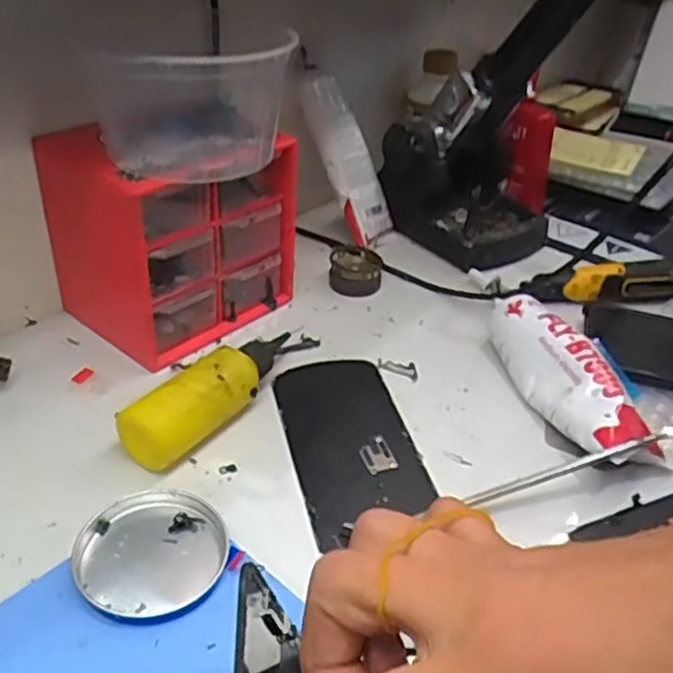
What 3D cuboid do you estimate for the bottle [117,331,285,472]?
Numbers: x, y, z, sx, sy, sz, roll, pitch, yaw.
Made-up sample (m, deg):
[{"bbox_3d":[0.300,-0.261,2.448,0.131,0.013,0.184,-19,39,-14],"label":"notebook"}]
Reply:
[{"bbox_3d":[-0.065,0.029,0.395,0.033,0.037,0.122,24,39,25],"label":"bottle"}]

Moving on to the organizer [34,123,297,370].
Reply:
[{"bbox_3d":[-0.105,-0.070,0.459,0.106,0.118,0.122,27,41,29],"label":"organizer"}]

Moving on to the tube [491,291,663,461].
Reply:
[{"bbox_3d":[0.137,0.022,0.421,0.048,0.037,0.141,-5,36,-13],"label":"tube"}]

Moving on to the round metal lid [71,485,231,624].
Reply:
[{"bbox_3d":[-0.083,0.097,0.314,0.065,0.015,0.062,3,35,-2],"label":"round metal lid"}]

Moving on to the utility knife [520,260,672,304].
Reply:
[{"bbox_3d":[0.211,-0.044,0.519,0.140,0.019,0.024,-2,35,-10],"label":"utility knife"}]

